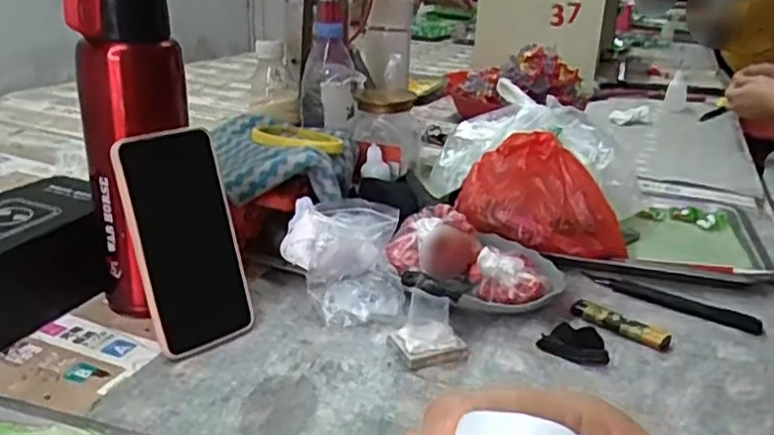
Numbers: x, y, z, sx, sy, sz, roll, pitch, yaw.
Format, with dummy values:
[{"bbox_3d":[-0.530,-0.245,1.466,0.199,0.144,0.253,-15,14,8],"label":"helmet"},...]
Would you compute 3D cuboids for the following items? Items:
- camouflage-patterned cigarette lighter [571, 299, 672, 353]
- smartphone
[{"bbox_3d":[0.190,0.086,0.554,0.079,0.012,0.019,21,28,36],"label":"camouflage-patterned cigarette lighter"},{"bbox_3d":[-0.150,0.017,0.508,0.077,0.162,0.011,-19,13,-38],"label":"smartphone"}]

